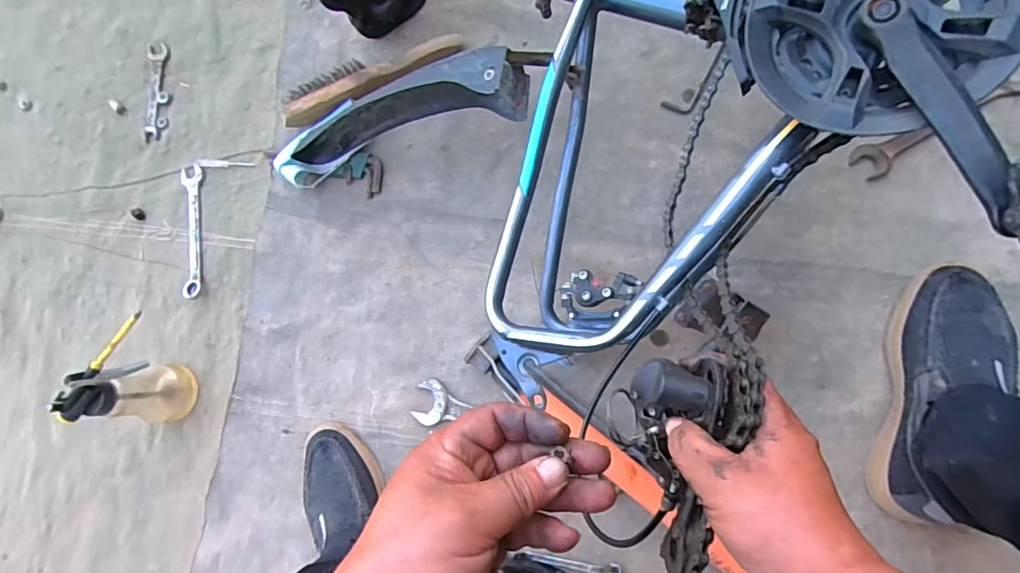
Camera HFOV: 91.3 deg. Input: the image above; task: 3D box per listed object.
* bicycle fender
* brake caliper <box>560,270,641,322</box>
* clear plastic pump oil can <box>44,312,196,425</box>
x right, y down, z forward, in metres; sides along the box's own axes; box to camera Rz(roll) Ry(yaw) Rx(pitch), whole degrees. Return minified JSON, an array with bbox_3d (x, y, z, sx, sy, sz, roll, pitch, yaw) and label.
[{"bbox_3d":[-0.143,-0.205,0.635,0.348,0.108,0.072,-13,85,24],"label":"bicycle fender"},{"bbox_3d":[0.101,0.010,0.562,0.085,0.041,0.054,-1,86,10],"label":"brake caliper"},{"bbox_3d":[-0.473,0.119,0.656,0.067,0.159,0.168,42,94,8],"label":"clear plastic pump oil can"}]

